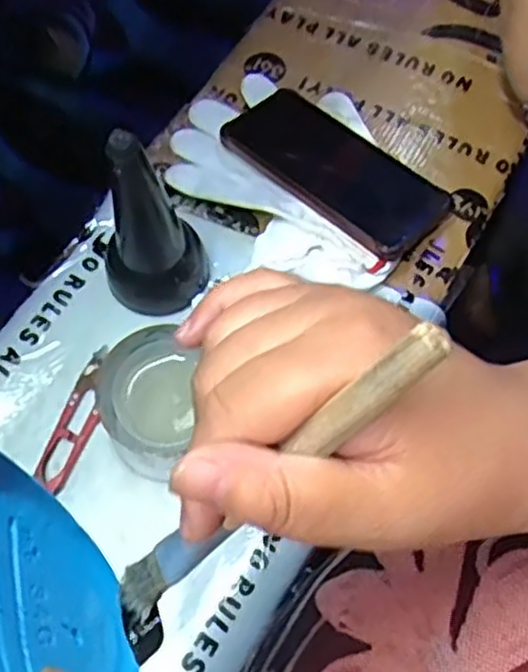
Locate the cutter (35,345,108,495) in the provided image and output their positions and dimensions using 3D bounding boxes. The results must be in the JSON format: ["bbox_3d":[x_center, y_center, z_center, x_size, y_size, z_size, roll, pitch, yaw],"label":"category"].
[{"bbox_3d":[-0.118,0.052,0.470,0.022,0.007,0.097,17,66,6],"label":"cutter"}]

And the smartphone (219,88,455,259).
[{"bbox_3d":[0.052,-0.124,0.541,0.165,0.008,0.084,41,61,20],"label":"smartphone"}]

